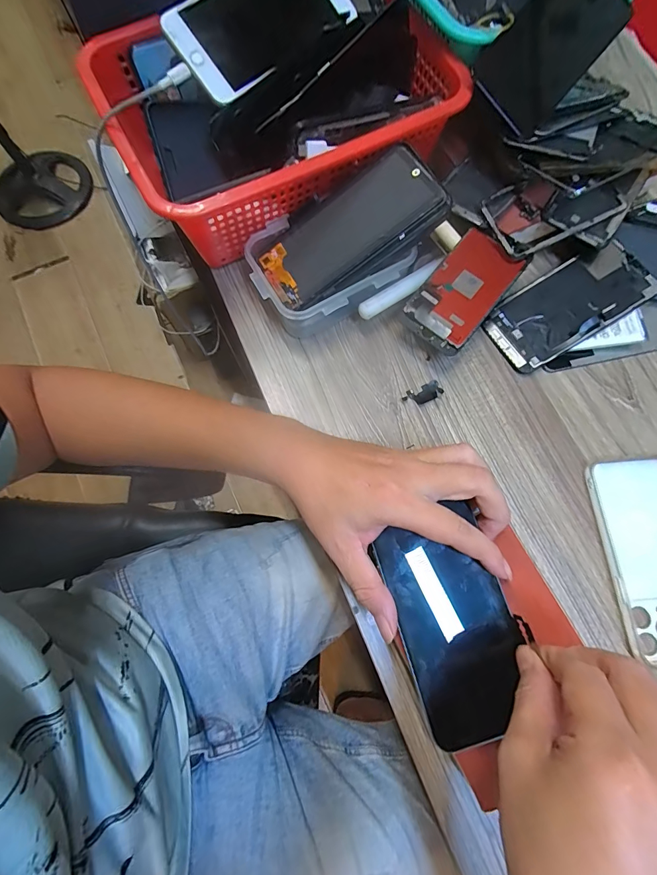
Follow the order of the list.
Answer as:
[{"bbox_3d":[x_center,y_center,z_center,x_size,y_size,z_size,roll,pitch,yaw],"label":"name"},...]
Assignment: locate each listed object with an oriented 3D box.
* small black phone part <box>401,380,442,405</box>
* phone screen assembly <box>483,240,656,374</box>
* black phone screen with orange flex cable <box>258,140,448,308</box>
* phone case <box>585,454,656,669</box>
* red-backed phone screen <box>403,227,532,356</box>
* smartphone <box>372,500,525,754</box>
[{"bbox_3d":[0.087,-0.040,0.351,0.036,0.006,0.017,-22,75,-6],"label":"small black phone part"},{"bbox_3d":[0.228,-0.126,0.360,0.154,0.009,0.073,-33,74,-1],"label":"phone screen assembly"},{"bbox_3d":[0.015,-0.174,0.319,0.153,0.008,0.071,-33,76,10],"label":"black phone screen with orange flex cable"},{"bbox_3d":[0.272,0.097,0.314,0.082,0.007,0.160,-4,74,-1],"label":"phone case"},{"bbox_3d":[0.122,-0.133,0.342,0.061,0.006,0.116,39,81,8],"label":"red-backed phone screen"},{"bbox_3d":[0.086,0.128,0.261,0.073,0.012,0.136,-16,75,-5],"label":"smartphone"}]

